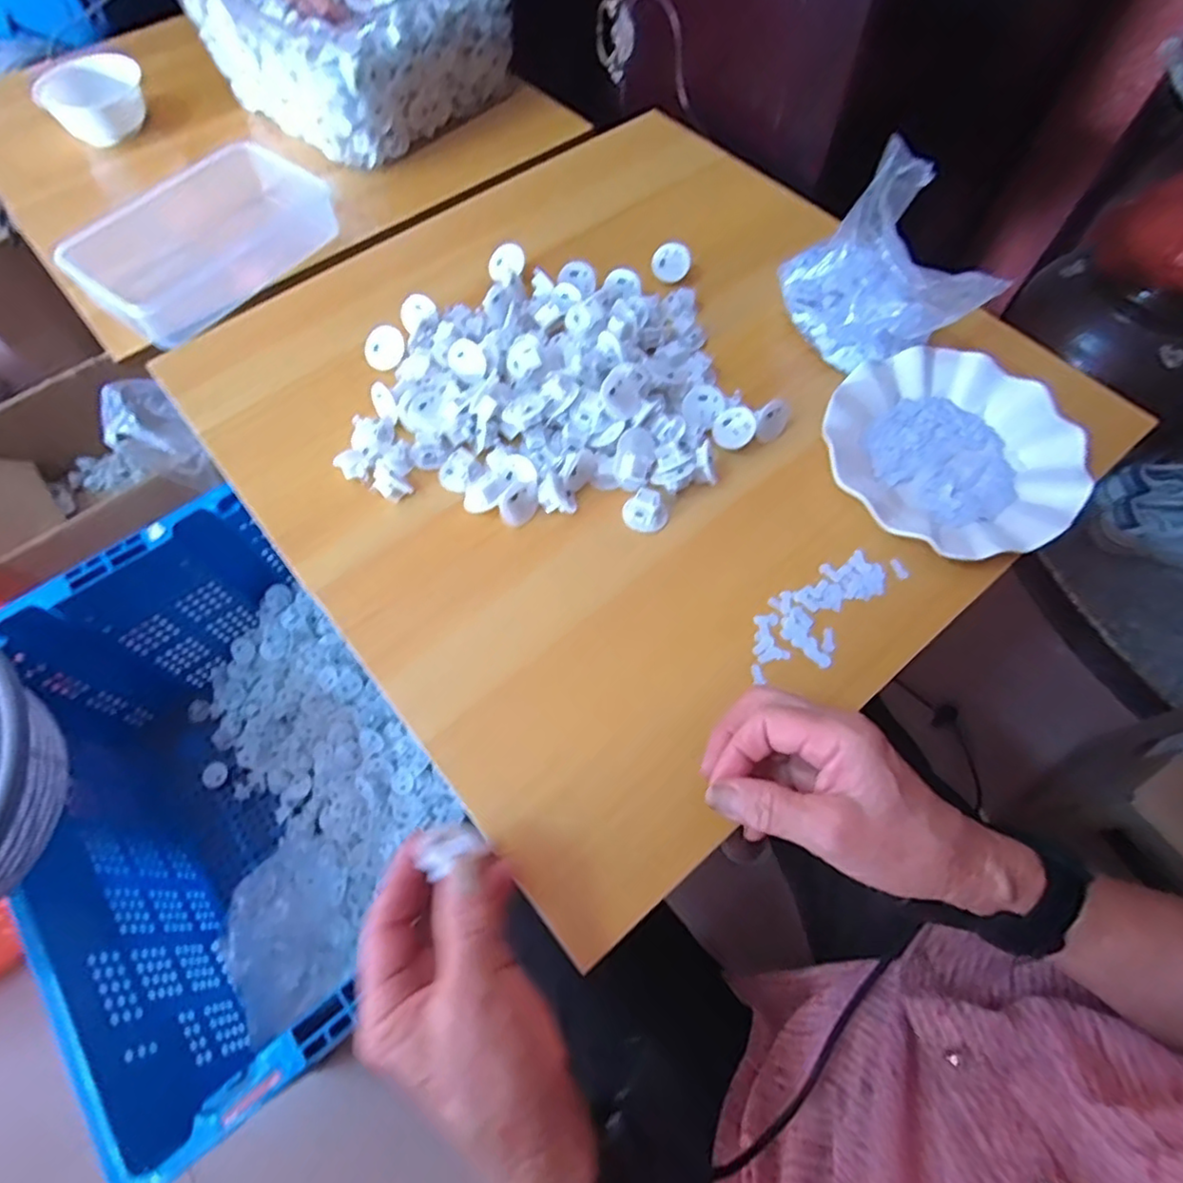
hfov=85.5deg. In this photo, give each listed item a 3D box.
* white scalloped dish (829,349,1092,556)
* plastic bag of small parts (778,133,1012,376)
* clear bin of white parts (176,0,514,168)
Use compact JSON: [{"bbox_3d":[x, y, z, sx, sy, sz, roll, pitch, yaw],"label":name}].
[{"bbox_3d":[0.267,-0.106,0.477,0.178,0.019,0.177,0,64,0],"label":"white scalloped dish"},{"bbox_3d":[0.218,-0.240,0.488,0.079,0.113,0.155,-21,66,-9],"label":"plastic bag of small parts"},{"bbox_3d":[-0.269,-0.667,0.754,0.276,0.132,0.305,41,71,18],"label":"clear bin of white parts"}]

